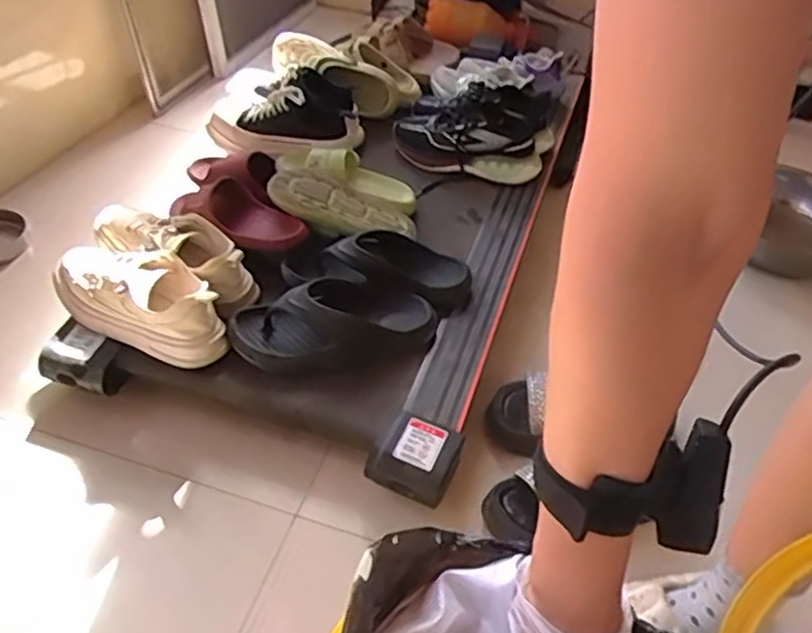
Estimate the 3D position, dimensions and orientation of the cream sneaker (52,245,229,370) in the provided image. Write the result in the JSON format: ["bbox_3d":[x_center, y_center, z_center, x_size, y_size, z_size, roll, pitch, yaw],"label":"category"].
[{"bbox_3d":[-0.360,-0.026,0.909,0.269,0.081,0.107,24,45,19],"label":"cream sneaker"}]

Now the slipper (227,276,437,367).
[{"bbox_3d":[-0.101,-0.009,0.919,0.271,0.071,0.110,-8,44,-15],"label":"slipper"}]

